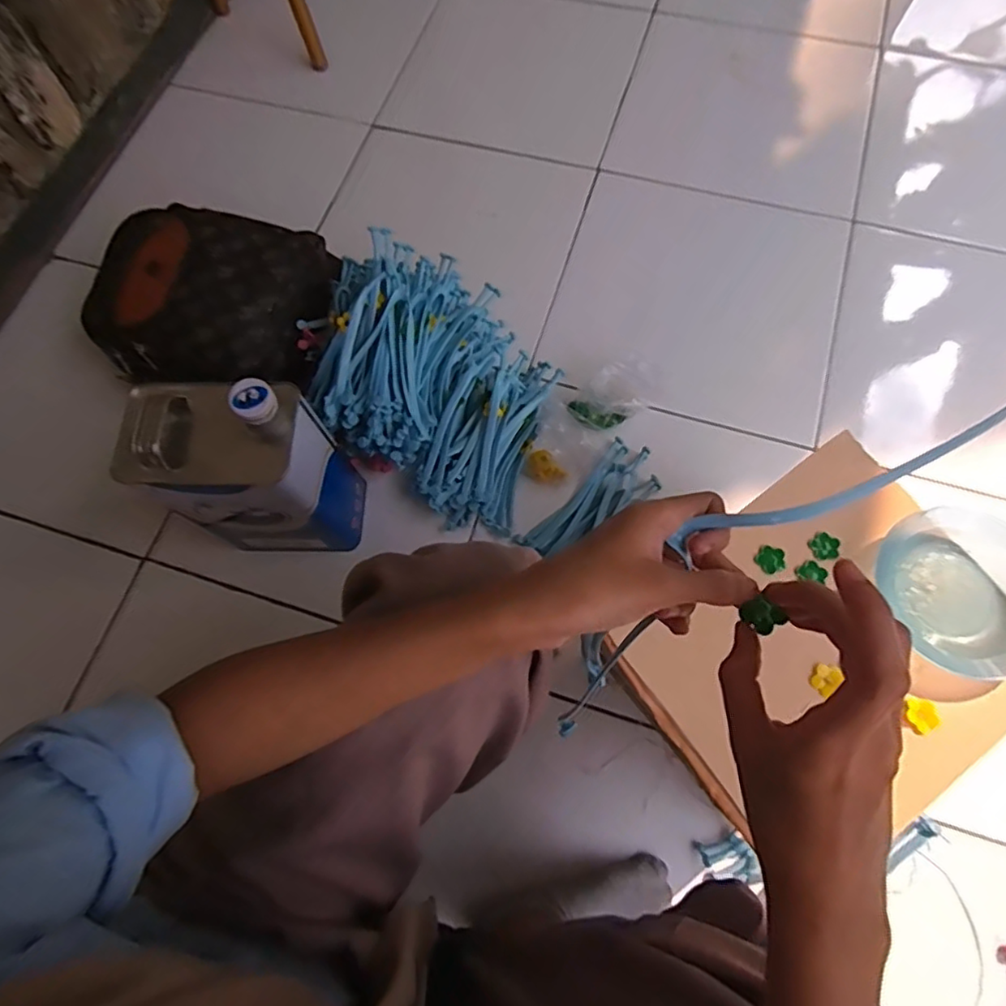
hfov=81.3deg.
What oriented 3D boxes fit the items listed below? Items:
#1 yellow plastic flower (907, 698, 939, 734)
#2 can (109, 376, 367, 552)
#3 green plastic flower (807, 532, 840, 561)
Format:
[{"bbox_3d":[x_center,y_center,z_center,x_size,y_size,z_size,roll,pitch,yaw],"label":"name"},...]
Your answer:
[{"bbox_3d":[0.311,0.158,0.436,0.021,0.008,0.024,-1,70,2],"label":"yellow plastic flower"},{"bbox_3d":[-0.268,-0.034,0.631,0.170,0.234,0.109,-3,70,2],"label":"can"},{"bbox_3d":[0.261,0.035,0.474,0.023,0.005,0.023,-1,70,2],"label":"green plastic flower"}]

